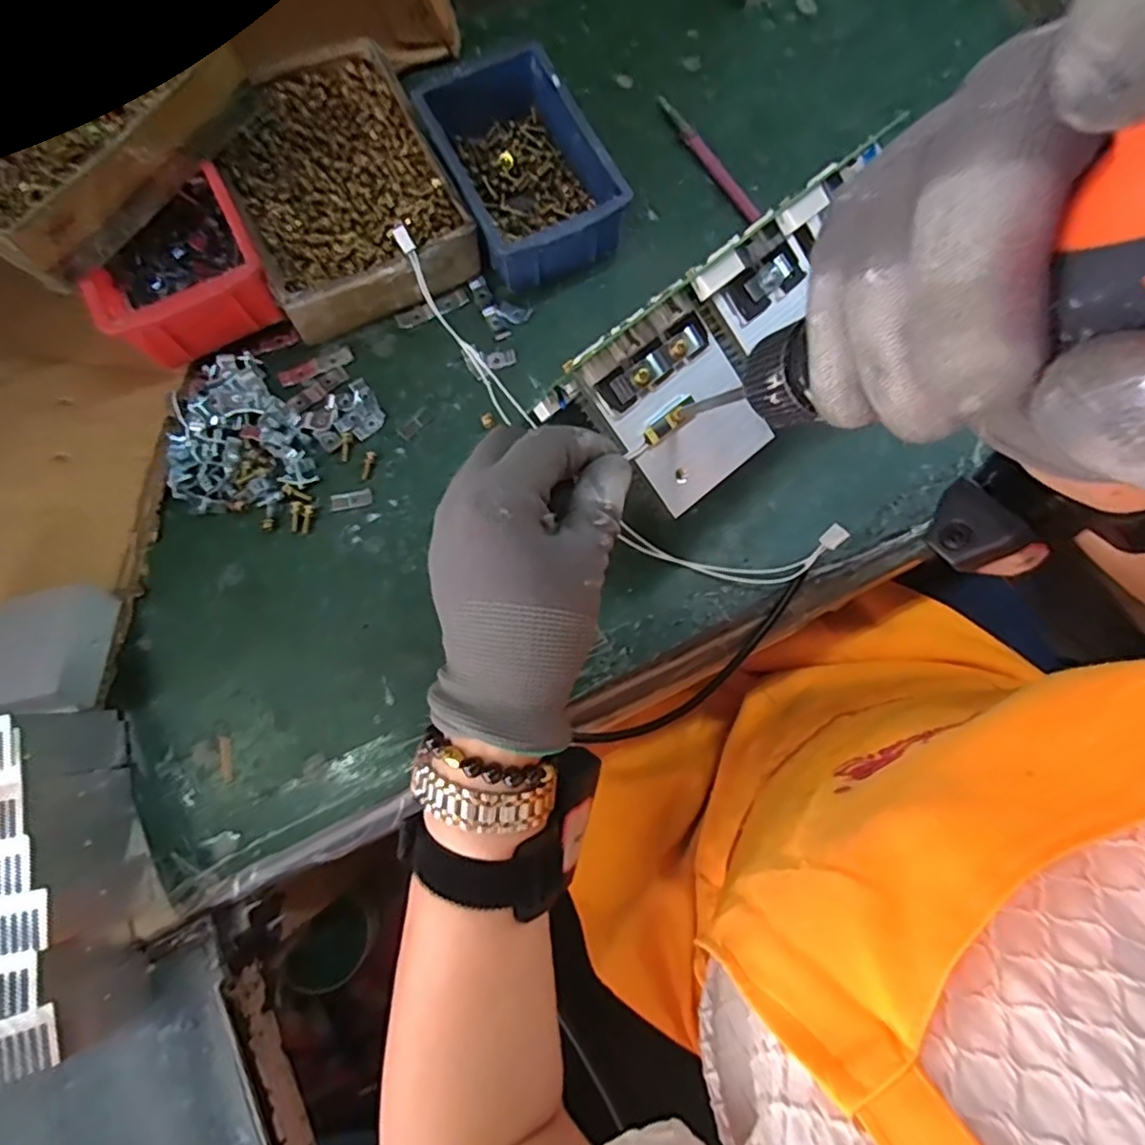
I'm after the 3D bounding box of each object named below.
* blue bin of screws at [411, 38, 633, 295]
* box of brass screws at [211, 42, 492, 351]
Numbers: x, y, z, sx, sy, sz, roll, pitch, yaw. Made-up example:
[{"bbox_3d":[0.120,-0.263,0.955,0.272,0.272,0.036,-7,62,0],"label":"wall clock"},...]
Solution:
[{"bbox_3d":[-0.036,-0.268,0.432,0.091,0.054,0.148,-26,80,-7],"label":"blue bin of screws"},{"bbox_3d":[-0.153,-0.255,0.433,0.128,0.041,0.176,-26,80,-7],"label":"box of brass screws"}]

